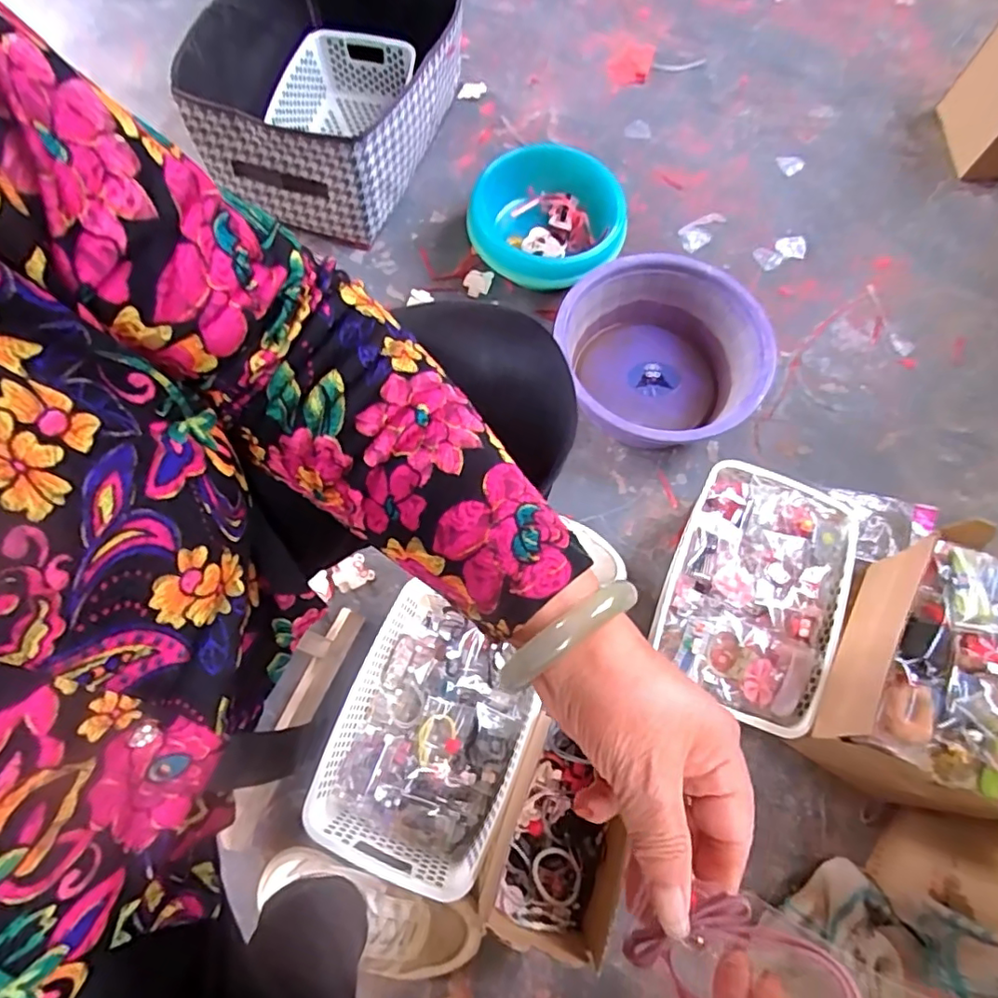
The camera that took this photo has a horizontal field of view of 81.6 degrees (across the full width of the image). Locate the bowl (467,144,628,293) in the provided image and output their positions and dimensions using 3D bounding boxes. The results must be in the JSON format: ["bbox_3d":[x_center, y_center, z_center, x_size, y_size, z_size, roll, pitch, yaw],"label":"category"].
[{"bbox_3d":[0.066,-0.418,0.882,0.224,0.110,0.212,1,73,-2],"label":"bowl"}]

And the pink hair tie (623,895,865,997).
[{"bbox_3d":[0.087,0.176,0.214,0.080,0.011,0.047,13,90,36],"label":"pink hair tie"}]

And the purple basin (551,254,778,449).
[{"bbox_3d":[0.226,-0.202,0.811,0.257,0.108,0.289,-15,75,-7],"label":"purple basin"}]

